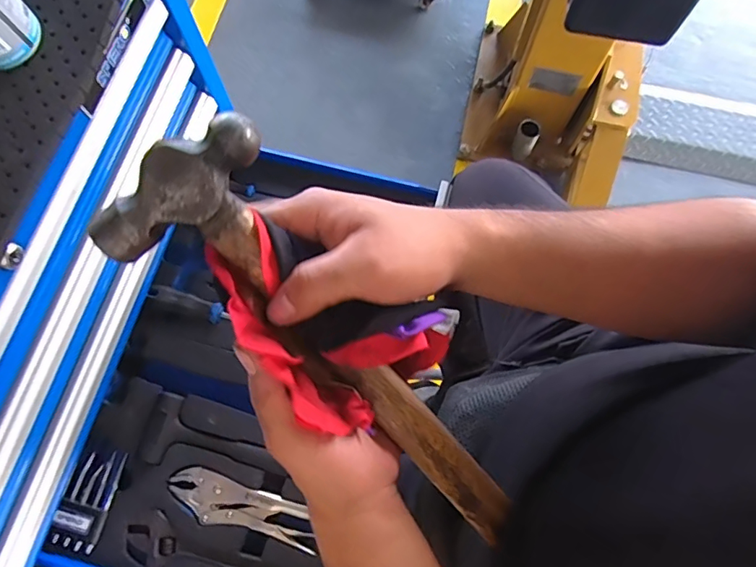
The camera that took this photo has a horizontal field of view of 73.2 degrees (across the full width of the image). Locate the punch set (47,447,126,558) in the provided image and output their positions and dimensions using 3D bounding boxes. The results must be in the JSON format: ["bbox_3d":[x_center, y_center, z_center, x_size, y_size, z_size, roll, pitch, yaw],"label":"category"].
[{"bbox_3d":[-0.361,0.269,0.636,0.058,0.017,0.117,11,75,5],"label":"punch set"}]

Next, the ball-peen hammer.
[{"bbox_3d":[-0.009,0.050,0.295,0.084,0.033,0.309,-47,113,-10],"label":"ball-peen hammer"}]

